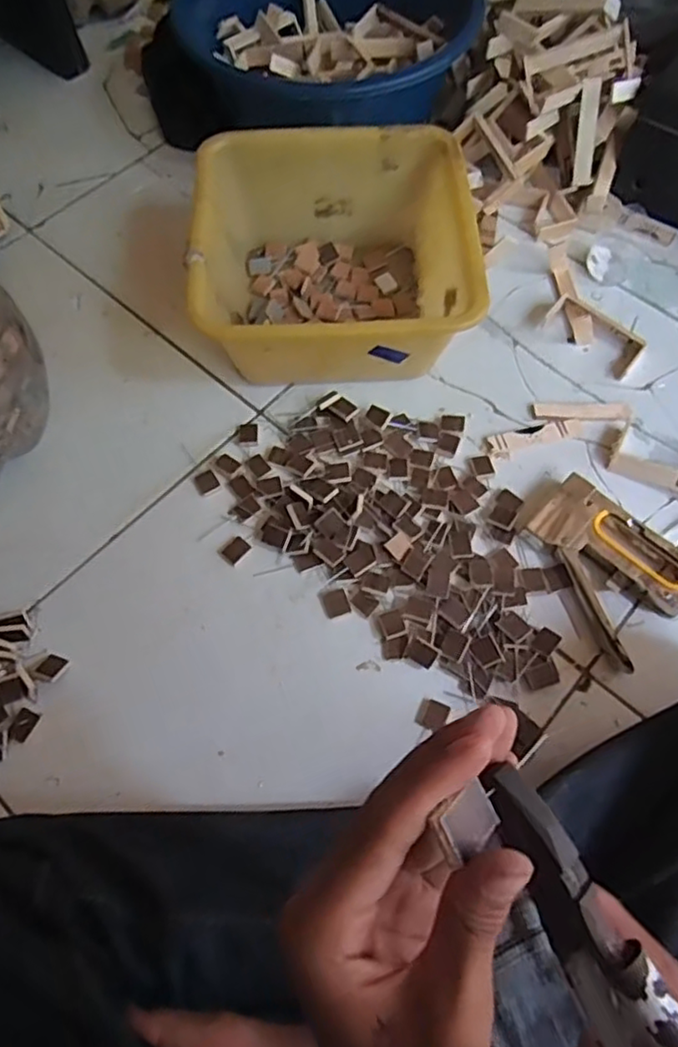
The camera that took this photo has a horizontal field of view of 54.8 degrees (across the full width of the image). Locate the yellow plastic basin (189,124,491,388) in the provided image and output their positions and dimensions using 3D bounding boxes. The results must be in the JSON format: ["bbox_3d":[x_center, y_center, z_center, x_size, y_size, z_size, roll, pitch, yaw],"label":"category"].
[{"bbox_3d":[-0.007,-0.264,0.670,0.258,0.131,0.243,-3,65,-1],"label":"yellow plastic basin"}]

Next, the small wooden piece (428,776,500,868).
[{"bbox_3d":[0.044,0.102,0.224,0.025,0.004,0.019,-32,97,-39],"label":"small wooden piece"}]

